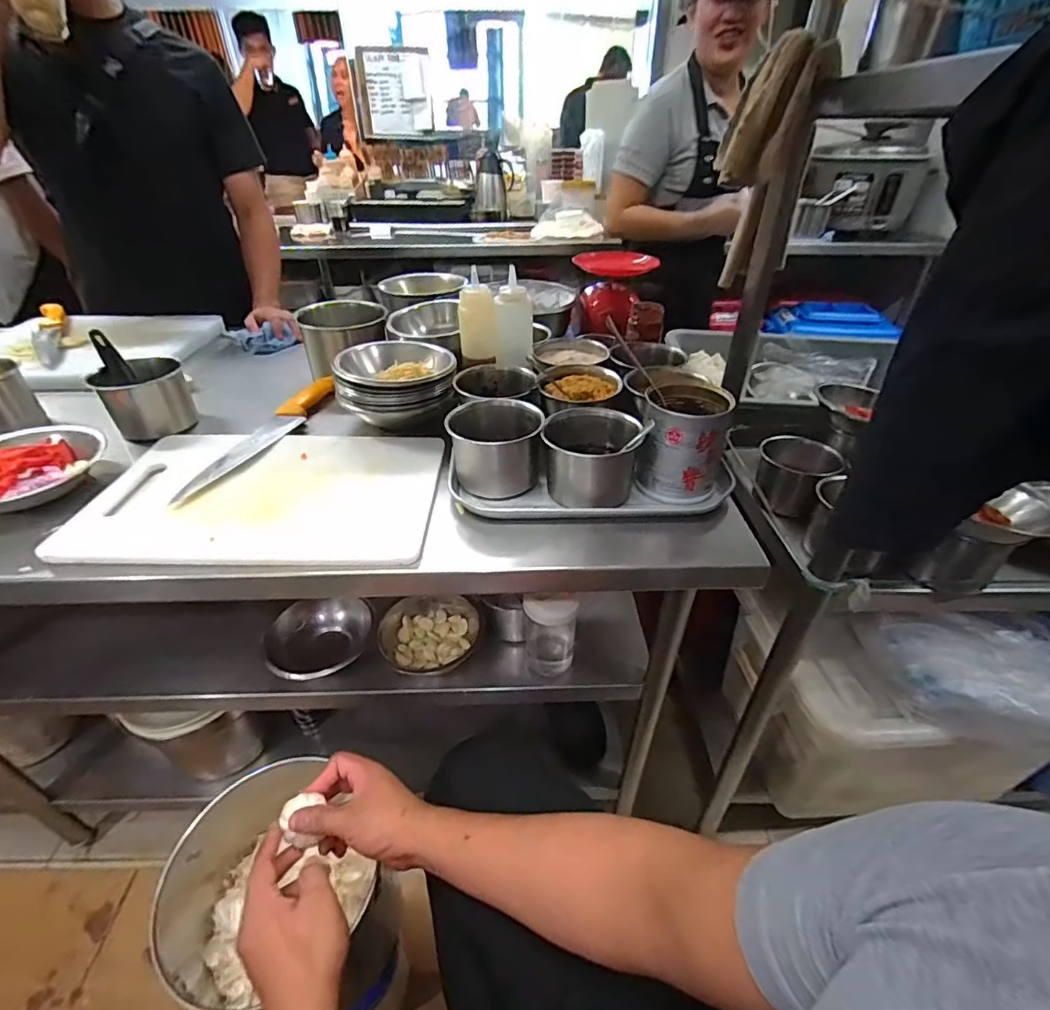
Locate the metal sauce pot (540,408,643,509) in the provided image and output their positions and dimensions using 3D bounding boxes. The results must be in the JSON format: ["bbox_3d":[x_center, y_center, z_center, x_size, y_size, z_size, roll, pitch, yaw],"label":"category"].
[{"bbox_3d":[0.081,-0.063,0.633,0.106,0.092,0.097,0,38,0],"label":"metal sauce pot"}]

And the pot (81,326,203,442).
[{"bbox_3d":[-0.566,-0.176,0.757,0.106,0.122,0.111,-25,44,-28],"label":"pot"}]

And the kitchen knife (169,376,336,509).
[{"bbox_3d":[-0.375,-0.104,0.723,0.052,0.031,0.309,10,39,13],"label":"kitchen knife"}]

